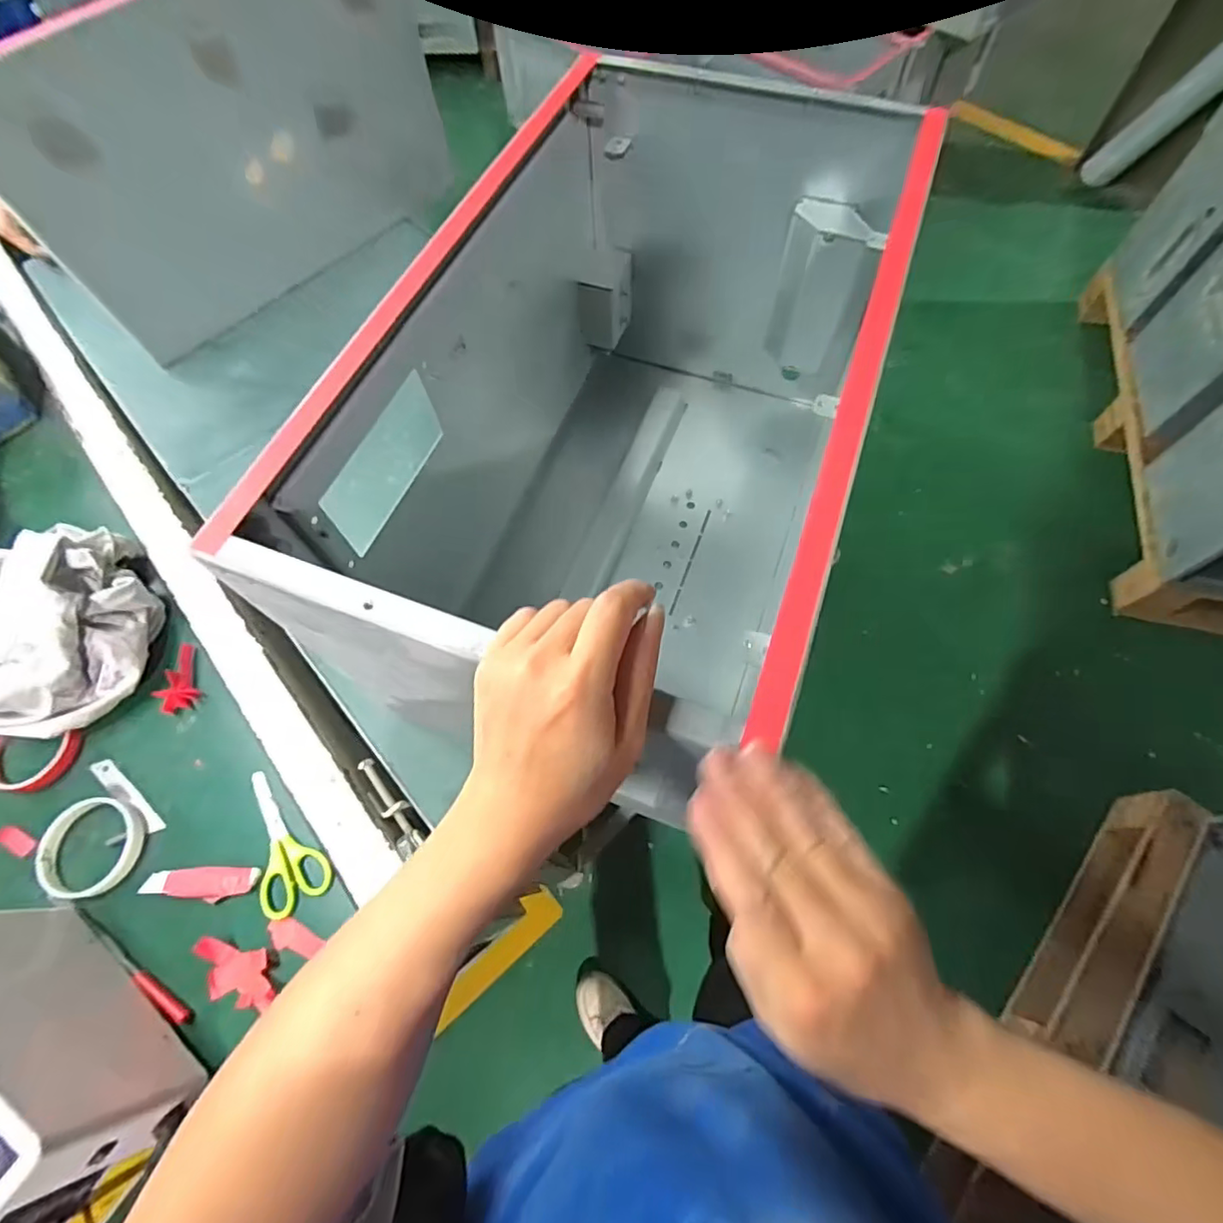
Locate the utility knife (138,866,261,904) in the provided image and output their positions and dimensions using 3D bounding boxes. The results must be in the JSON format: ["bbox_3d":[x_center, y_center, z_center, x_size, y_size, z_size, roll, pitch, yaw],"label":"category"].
[{"bbox_3d":[-0.362,0.240,0.519,0.099,0.009,0.028,0,66,2],"label":"utility knife"}]

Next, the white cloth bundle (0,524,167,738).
[{"bbox_3d":[-0.554,0.007,0.577,0.170,0.096,0.220,-9,66,-2],"label":"white cloth bundle"}]

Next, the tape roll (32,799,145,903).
[{"bbox_3d":[-0.471,0.213,0.534,0.087,0.022,0.082,-1,66,2],"label":"tape roll"}]

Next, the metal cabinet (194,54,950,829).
[{"bbox_3d":[0.032,-0.160,0.534,0.309,0.345,0.568,18,68,10],"label":"metal cabinet"}]

